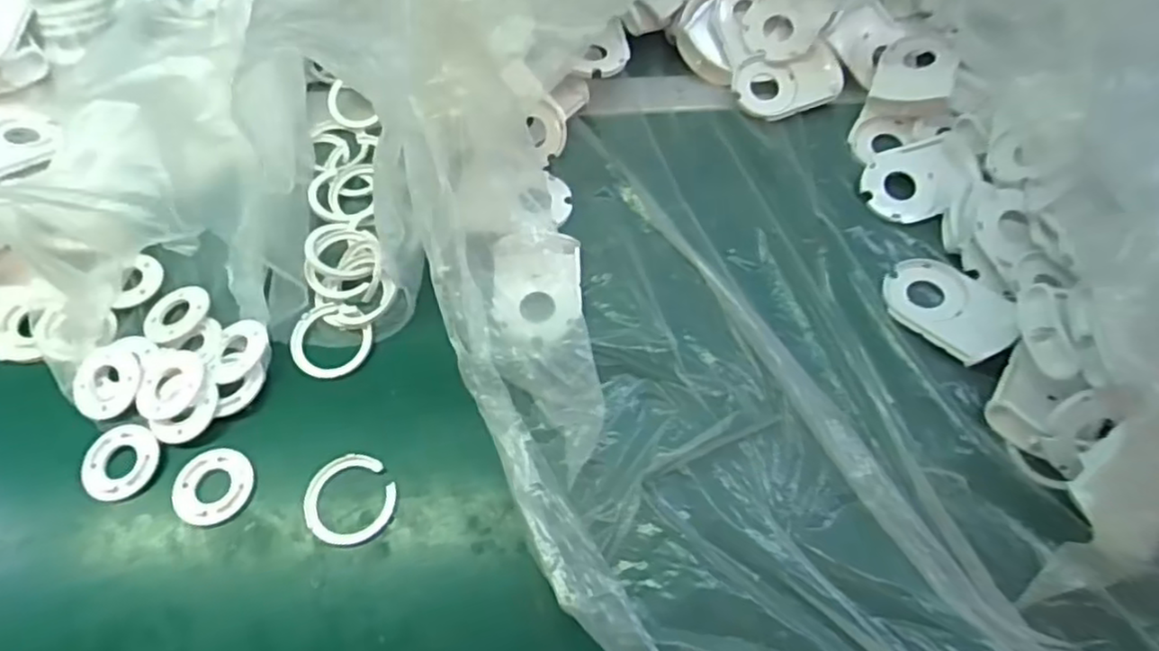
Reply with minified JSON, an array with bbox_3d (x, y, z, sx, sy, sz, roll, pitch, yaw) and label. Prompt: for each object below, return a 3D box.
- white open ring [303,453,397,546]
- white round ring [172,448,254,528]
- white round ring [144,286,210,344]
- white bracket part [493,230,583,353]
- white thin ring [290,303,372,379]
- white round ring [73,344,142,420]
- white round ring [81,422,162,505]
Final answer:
[{"bbox_3d":[-0.132,0.100,0.399,0.049,0.004,0.051,0,60,0],"label":"white open ring"},{"bbox_3d":[-0.213,0.093,0.402,0.044,0.004,0.044,0,60,0],"label":"white round ring"},{"bbox_3d":[-0.264,-0.009,0.458,0.042,0.009,0.043,0,60,0],"label":"white round ring"},{"bbox_3d":[-0.028,-0.024,0.456,0.058,0.017,0.076,-2,60,-1],"label":"white bracket part"},{"bbox_3d":[-0.163,0.011,0.450,0.054,0.004,0.046,27,64,15],"label":"white thin ring"},{"bbox_3d":[-0.292,0.034,0.430,0.047,0.006,0.043,0,60,0],"label":"white round ring"},{"bbox_3d":[-0.272,0.080,0.410,0.044,0.004,0.044,0,60,0],"label":"white round ring"}]

